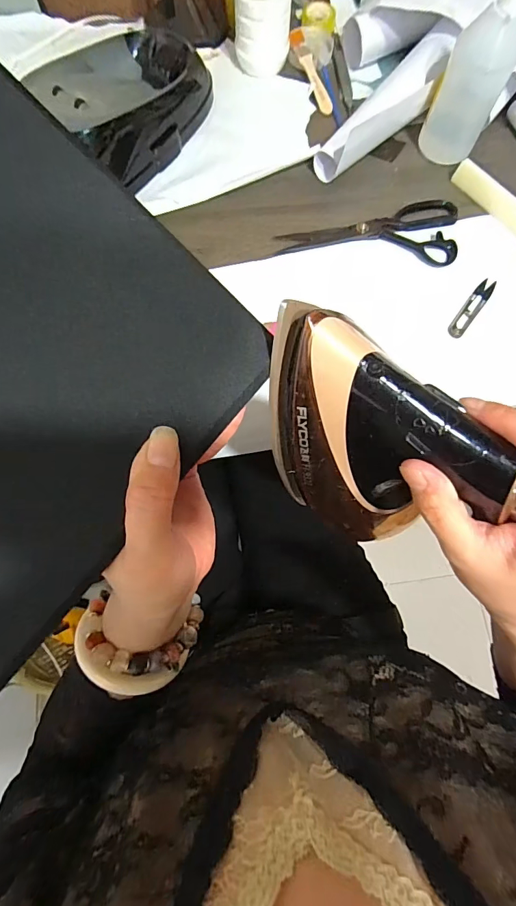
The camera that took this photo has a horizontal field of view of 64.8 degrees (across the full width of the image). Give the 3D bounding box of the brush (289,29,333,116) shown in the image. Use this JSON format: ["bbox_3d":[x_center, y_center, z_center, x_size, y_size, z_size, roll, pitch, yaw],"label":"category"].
[{"bbox_3d":[0.081,-0.562,0.600,0.025,0.021,0.133,-22,80,-5],"label":"brush"}]

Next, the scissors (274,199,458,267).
[{"bbox_3d":[0.148,-0.297,0.538,0.230,0.010,0.090,5,76,-1],"label":"scissors"}]

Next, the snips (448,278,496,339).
[{"bbox_3d":[0.274,-0.185,0.517,0.022,0.004,0.099,38,78,7],"label":"snips"}]

